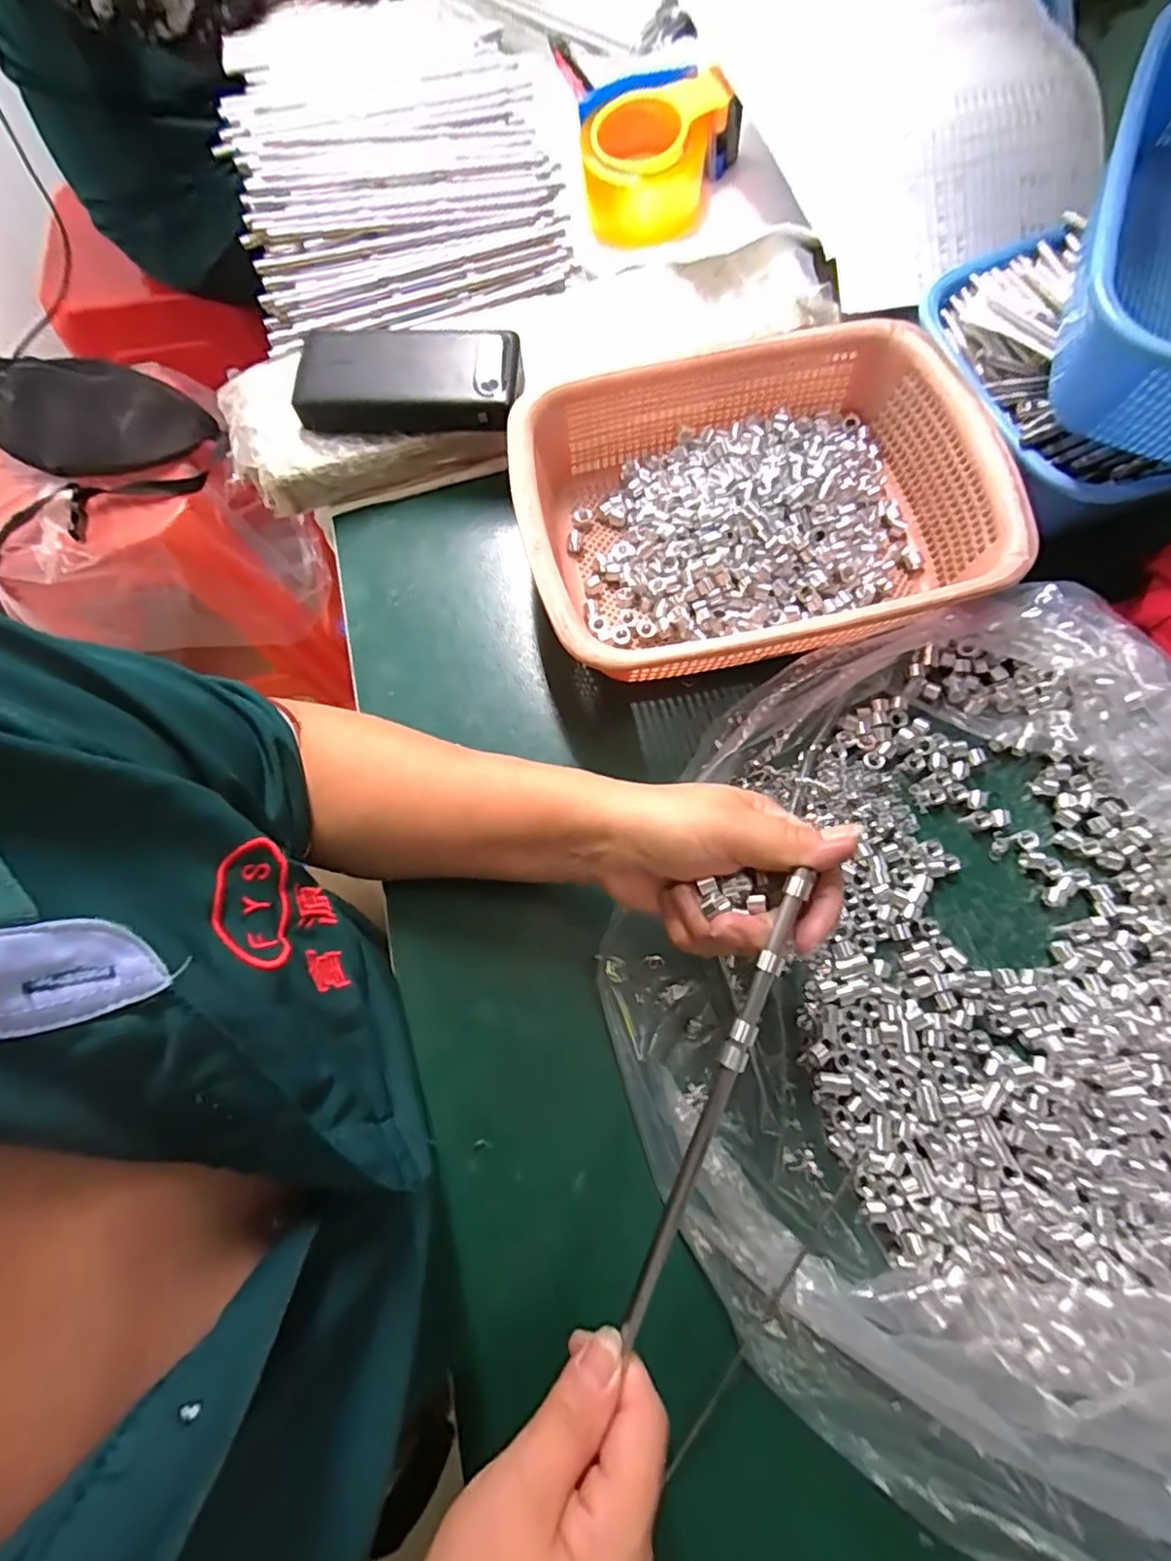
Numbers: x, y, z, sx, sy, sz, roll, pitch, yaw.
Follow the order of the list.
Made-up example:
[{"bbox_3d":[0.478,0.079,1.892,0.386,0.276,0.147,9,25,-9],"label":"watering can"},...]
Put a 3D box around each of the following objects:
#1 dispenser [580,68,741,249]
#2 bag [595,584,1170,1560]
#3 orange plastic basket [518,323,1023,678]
[{"bbox_3d":[0.065,-0.520,0.525,0.133,0.059,0.095,-4,74,1],"label":"dispenser"},{"bbox_3d":[0.251,0.116,0.319,0.455,0.083,0.461,-34,75,-8],"label":"bag"},{"bbox_3d":[0.108,-0.174,0.414,0.294,0.076,0.214,-13,74,-2],"label":"orange plastic basket"}]

